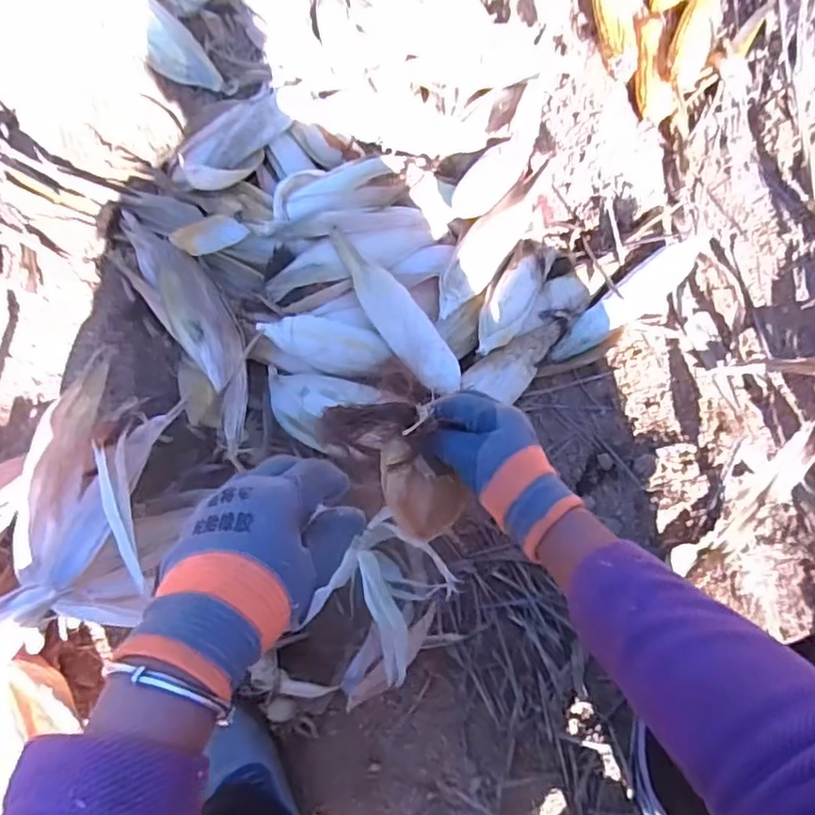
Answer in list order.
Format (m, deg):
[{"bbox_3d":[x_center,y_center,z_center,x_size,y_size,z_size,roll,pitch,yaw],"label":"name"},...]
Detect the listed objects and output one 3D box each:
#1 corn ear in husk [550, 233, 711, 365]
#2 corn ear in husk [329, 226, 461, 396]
[{"bbox_3d":[0.273,-0.132,0.758,0.227,0.057,0.048,-37,73,-11],"label":"corn ear in husk"},{"bbox_3d":[-0.019,-0.116,0.737,0.055,0.046,0.233,-36,73,-11],"label":"corn ear in husk"}]

